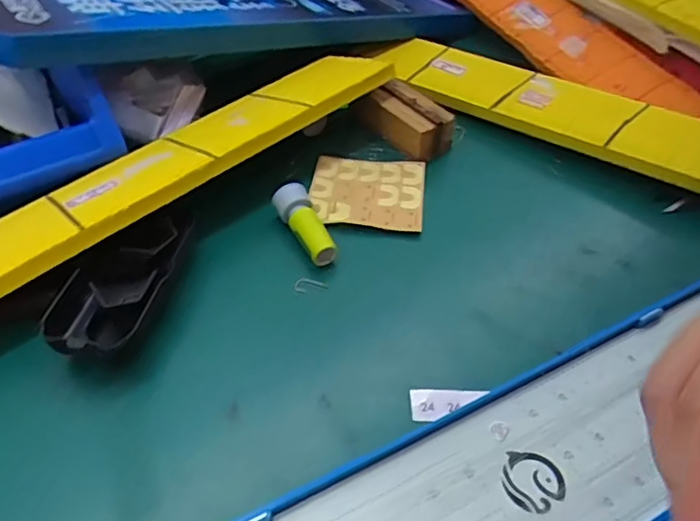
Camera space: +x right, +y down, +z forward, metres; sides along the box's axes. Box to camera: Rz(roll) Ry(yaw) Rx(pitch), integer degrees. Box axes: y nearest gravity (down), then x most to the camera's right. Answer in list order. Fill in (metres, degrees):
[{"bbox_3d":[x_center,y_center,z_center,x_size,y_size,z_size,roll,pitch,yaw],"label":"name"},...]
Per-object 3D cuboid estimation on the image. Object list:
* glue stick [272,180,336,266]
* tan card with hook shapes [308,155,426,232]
[{"bbox_3d":[-0.031,-0.024,0.378,0.021,0.027,0.061,-19,49,-19],"label":"glue stick"},{"bbox_3d":[0.013,-0.052,0.417,0.082,0.005,0.078,6,46,4],"label":"tan card with hook shapes"}]

